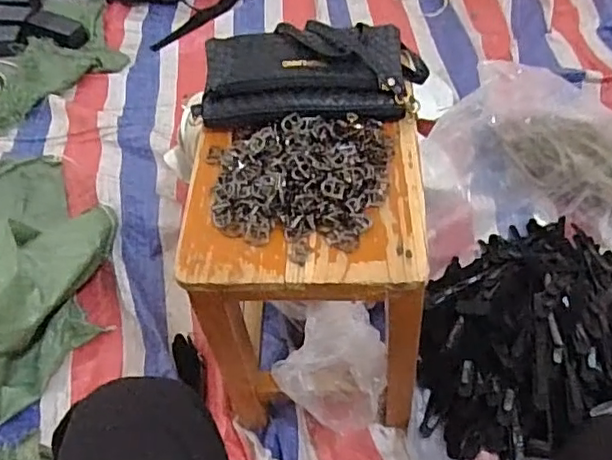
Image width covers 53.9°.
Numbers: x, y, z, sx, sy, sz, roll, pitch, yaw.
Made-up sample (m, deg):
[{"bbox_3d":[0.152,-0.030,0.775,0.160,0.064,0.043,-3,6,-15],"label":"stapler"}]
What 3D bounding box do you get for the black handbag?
[{"bbox_3d":[0.008,-0.168,0.642,0.245,0.052,0.123,-5,53,2],"label":"black handbag"}]

